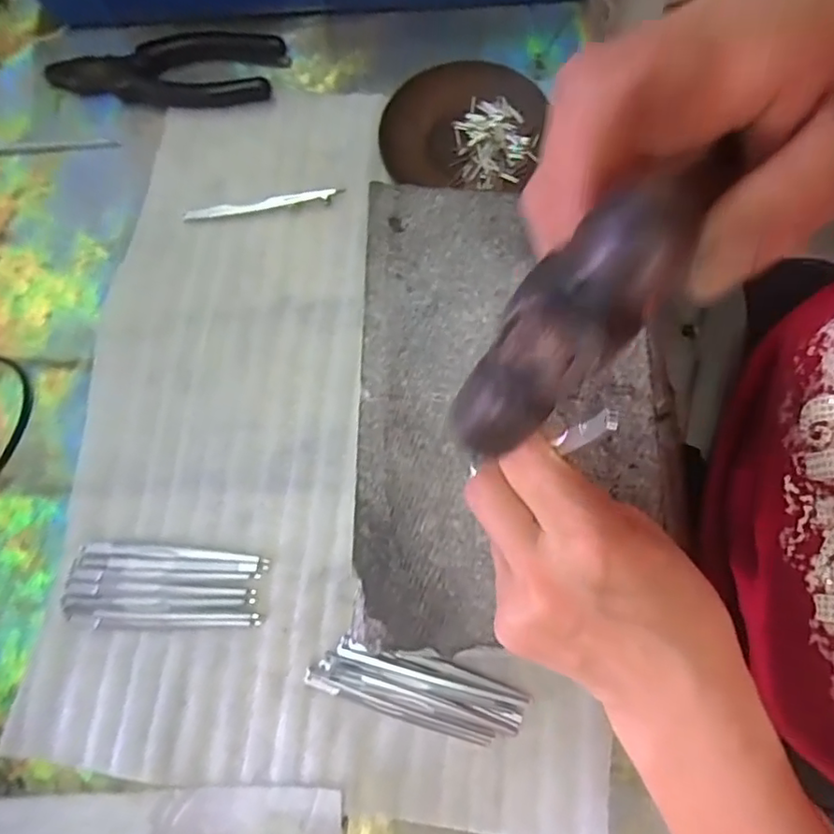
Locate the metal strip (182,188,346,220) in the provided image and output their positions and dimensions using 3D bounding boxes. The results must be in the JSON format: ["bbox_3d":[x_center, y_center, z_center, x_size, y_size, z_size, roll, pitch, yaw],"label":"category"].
[{"bbox_3d":[-0.102,-0.142,0.392,0.106,0.004,0.010,-6,75,0],"label":"metal strip"}]

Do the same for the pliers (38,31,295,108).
[{"bbox_3d":[-0.176,-0.243,0.415,0.164,0.017,0.043,-3,75,0],"label":"pliers"}]

